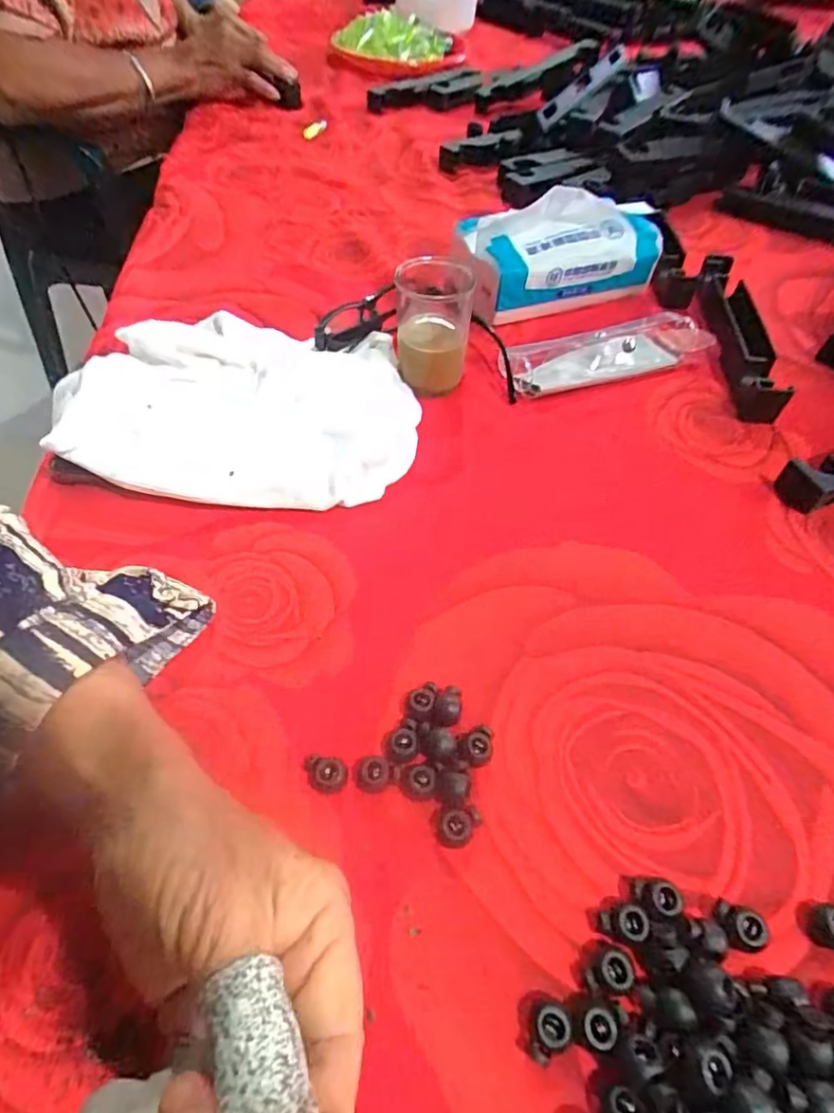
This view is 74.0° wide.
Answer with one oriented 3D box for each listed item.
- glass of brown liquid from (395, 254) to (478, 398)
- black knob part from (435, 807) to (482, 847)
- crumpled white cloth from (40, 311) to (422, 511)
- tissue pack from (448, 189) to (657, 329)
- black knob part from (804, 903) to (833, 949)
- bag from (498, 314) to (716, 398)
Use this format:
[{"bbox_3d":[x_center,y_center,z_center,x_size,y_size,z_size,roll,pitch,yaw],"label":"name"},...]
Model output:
[{"bbox_3d":[0.012,-0.161,0.393,0.052,0.074,0.055,1,55,-2],"label":"glass of brown liquid"},{"bbox_3d":[0.017,0.116,0.238,0.019,0.011,0.015,2,54,1],"label":"black knob part"},{"bbox_3d":[-0.124,-0.110,0.381,0.245,0.034,0.174,0,54,-1],"label":"crumpled white cloth"},{"bbox_3d":[0.116,-0.262,0.469,0.168,0.074,0.080,-17,56,-12],"label":"tissue pack"},{"bbox_3d":[0.165,0.145,0.217,0.019,0.011,0.014,-4,54,-4],"label":"black knob part"},{"bbox_3d":[0.148,-0.160,0.433,0.162,0.022,0.050,-17,56,-12],"label":"bag"}]

